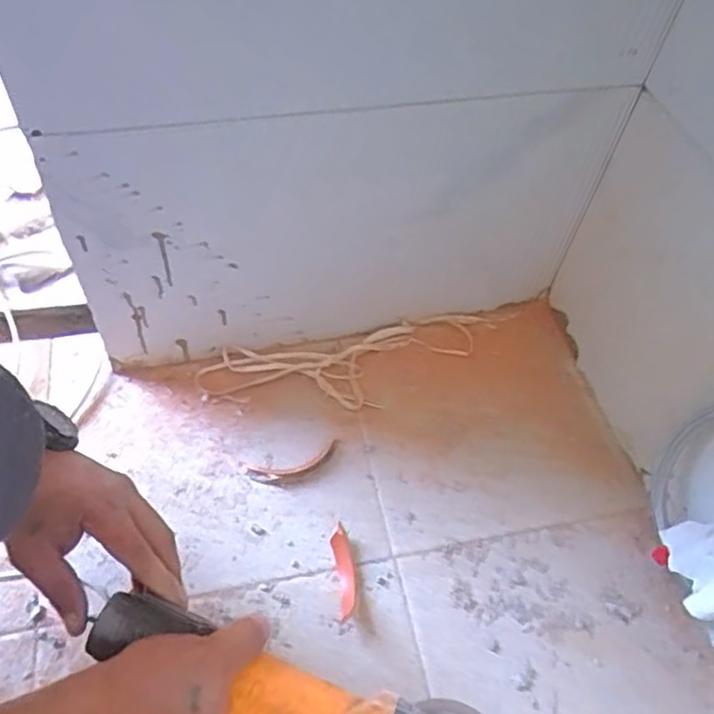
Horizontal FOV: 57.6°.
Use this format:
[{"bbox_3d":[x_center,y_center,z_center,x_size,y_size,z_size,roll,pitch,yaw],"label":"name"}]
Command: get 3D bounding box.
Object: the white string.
[{"bbox_3d":[-0.008,0.009,0.672,0.301,0.012,0.087,-10,56,-12],"label":"white string"}]

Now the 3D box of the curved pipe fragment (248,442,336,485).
[{"bbox_3d":[-0.057,0.102,0.606,0.089,0.007,0.027,-16,57,-16],"label":"curved pipe fragment"}]

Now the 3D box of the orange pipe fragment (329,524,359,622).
[{"bbox_3d":[-0.009,0.182,0.553,0.021,0.025,0.077,-4,55,-9],"label":"orange pipe fragment"}]

